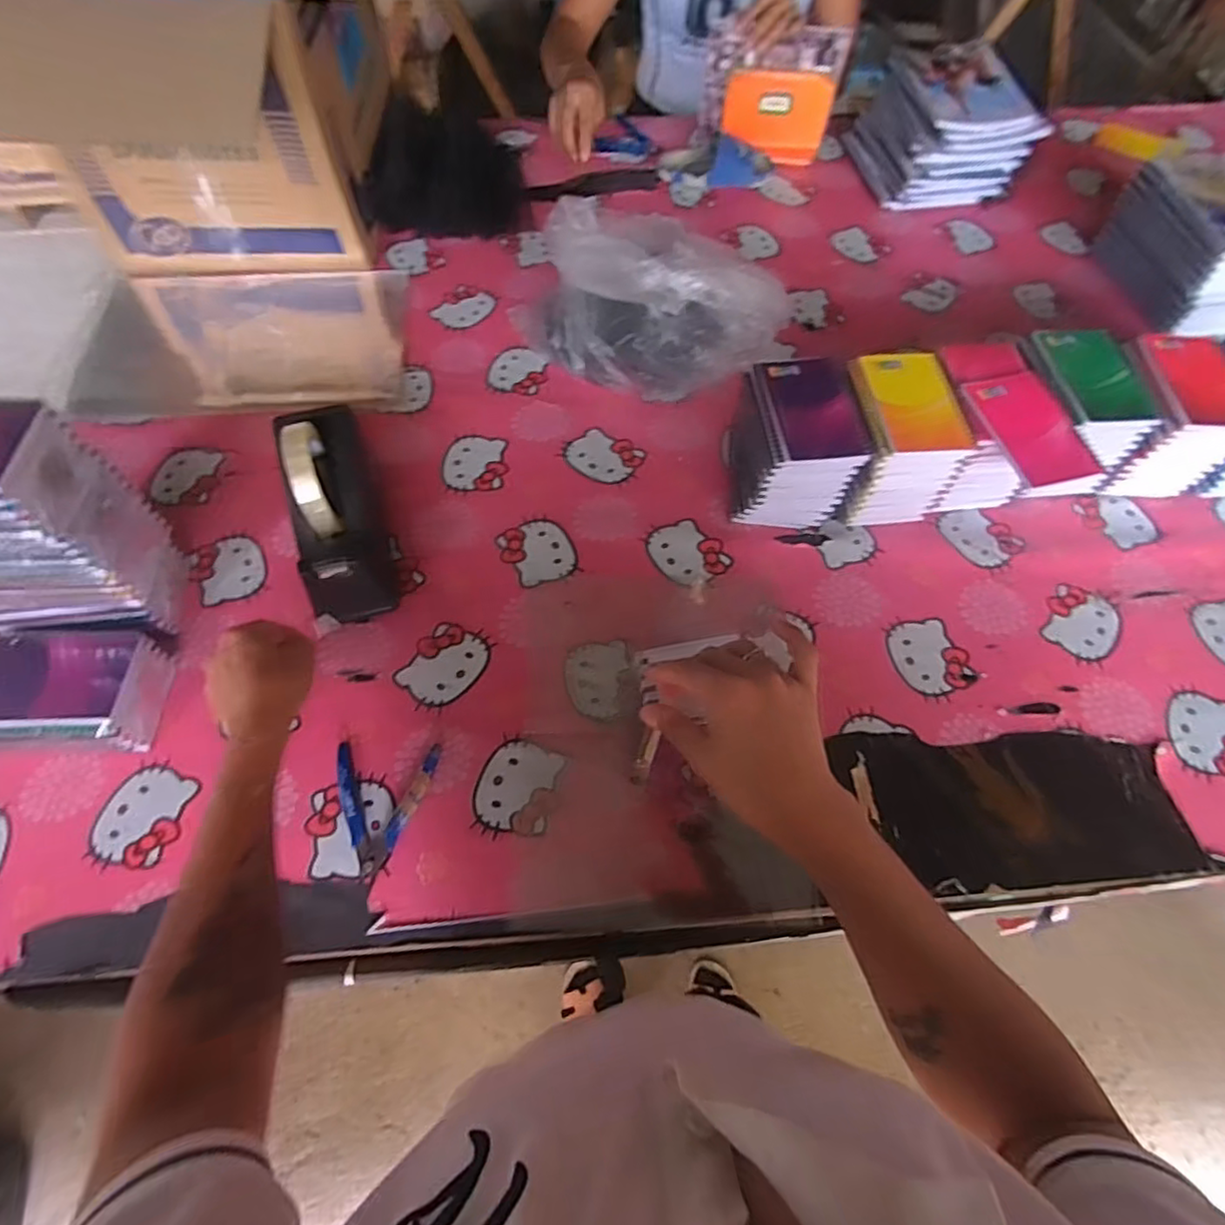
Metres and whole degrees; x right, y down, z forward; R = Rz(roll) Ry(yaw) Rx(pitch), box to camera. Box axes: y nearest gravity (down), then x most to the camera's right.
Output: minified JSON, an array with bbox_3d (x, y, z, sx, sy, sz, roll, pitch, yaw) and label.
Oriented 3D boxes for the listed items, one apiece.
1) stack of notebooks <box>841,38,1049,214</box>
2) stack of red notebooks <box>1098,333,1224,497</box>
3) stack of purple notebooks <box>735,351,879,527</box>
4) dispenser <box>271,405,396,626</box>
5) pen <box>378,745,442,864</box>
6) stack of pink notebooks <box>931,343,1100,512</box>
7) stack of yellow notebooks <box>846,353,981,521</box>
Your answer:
[{"bbox_3d":[0.492,-0.722,0.970,0.193,0.129,0.226,-8,61,-6],"label":"stack of notebooks"},{"bbox_3d":[0.589,-0.209,0.702,0.103,0.123,0.128,2,61,-1],"label":"stack of red notebooks"},{"bbox_3d":[0.188,-0.172,0.674,0.111,0.121,0.128,1,61,-1],"label":"stack of purple notebooks"},{"bbox_3d":[-0.264,-0.101,0.626,0.072,0.128,0.202,-14,62,-10],"label":"dispenser"},{"bbox_3d":[-0.170,0.159,0.549,0.014,0.013,0.101,21,62,9],"label":"pen"},{"bbox_3d":[0.388,-0.175,0.683,0.102,0.121,0.186,-7,61,-5],"label":"stack of pink notebooks"},{"bbox_3d":[0.289,-0.178,0.682,0.098,0.120,0.128,-6,61,-5],"label":"stack of yellow notebooks"}]

